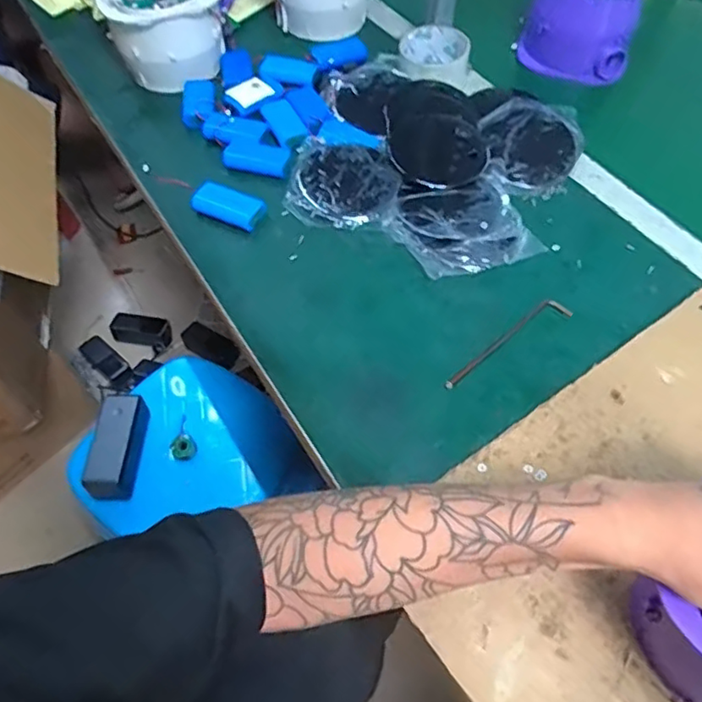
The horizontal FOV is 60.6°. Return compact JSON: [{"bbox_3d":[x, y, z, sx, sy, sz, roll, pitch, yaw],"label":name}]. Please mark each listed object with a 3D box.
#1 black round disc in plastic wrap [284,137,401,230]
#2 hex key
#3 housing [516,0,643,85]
[{"bbox_3d":[-0.007,-0.175,0.632,0.115,0.022,0.116,-1,56,1],"label":"black round disc in plastic wrap"},{"bbox_3d":[0.134,-0.008,0.521,0.141,0.004,0.025,-32,61,-19],"label":"hex key"},{"bbox_3d":[0.298,-0.434,0.779,0.131,0.100,0.127,16,58,12],"label":"housing"}]

